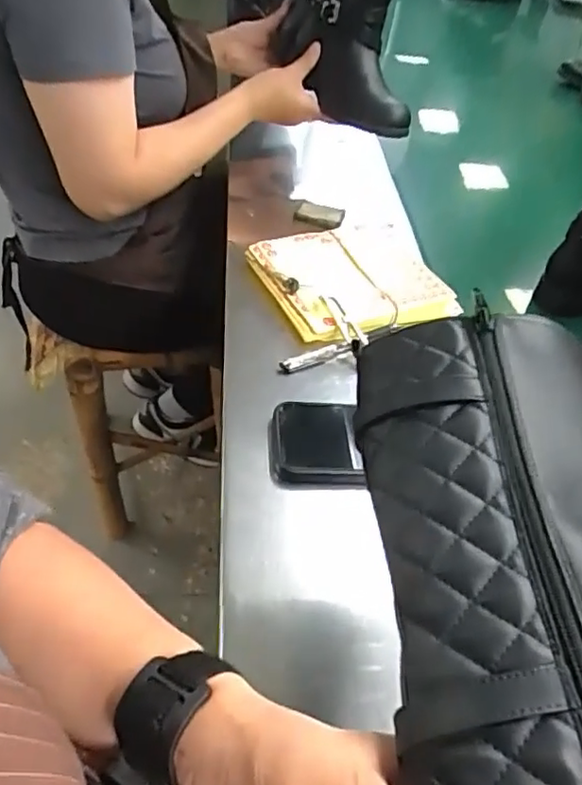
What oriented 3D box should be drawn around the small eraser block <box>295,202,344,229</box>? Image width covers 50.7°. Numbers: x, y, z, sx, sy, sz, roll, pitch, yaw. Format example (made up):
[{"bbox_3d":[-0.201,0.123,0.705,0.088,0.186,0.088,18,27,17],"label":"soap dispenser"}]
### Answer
[{"bbox_3d":[0.037,-0.233,0.809,0.062,0.018,0.036,13,45,6],"label":"small eraser block"}]

